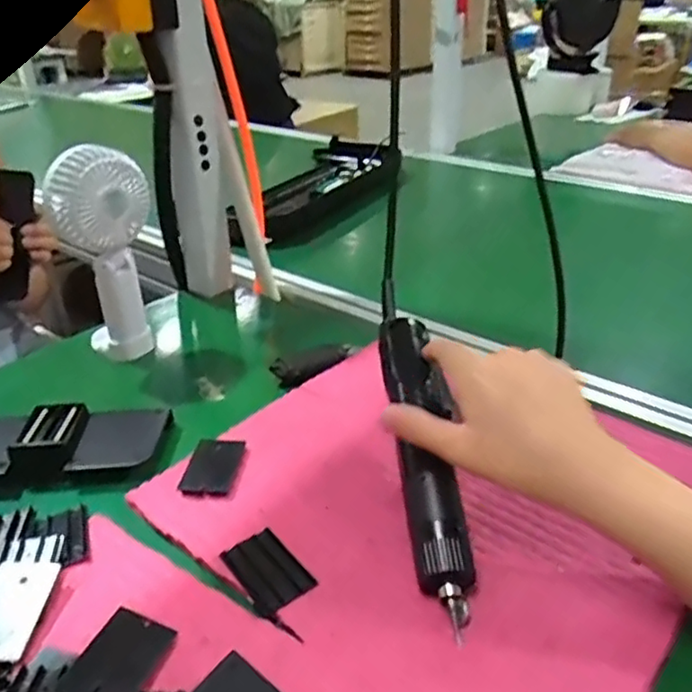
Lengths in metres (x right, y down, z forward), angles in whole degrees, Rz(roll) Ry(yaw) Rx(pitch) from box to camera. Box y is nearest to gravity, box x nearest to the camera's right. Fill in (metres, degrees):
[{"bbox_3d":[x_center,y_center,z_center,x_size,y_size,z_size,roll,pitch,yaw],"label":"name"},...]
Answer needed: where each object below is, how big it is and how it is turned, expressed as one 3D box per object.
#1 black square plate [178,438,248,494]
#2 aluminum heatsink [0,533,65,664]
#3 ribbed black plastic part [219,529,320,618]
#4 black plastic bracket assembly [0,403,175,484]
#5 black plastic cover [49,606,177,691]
[{"bbox_3d":[-0.096,0.087,0.460,0.036,0.005,0.058,2,30,6],"label":"black square plate"},{"bbox_3d":[-0.186,0.142,0.363,0.036,0.013,0.078,-3,30,-3],"label":"aluminum heatsink"},{"bbox_3d":[-0.047,0.134,0.383,0.036,0.005,0.052,-22,35,-32],"label":"ribbed black plastic part"},{"bbox_3d":[-0.217,0.071,0.484,0.151,0.027,0.070,-3,29,-2],"label":"black plastic bracket assembly"},{"bbox_3d":[-0.116,0.160,0.323,0.036,0.004,0.055,21,26,9],"label":"black plastic cover"}]

